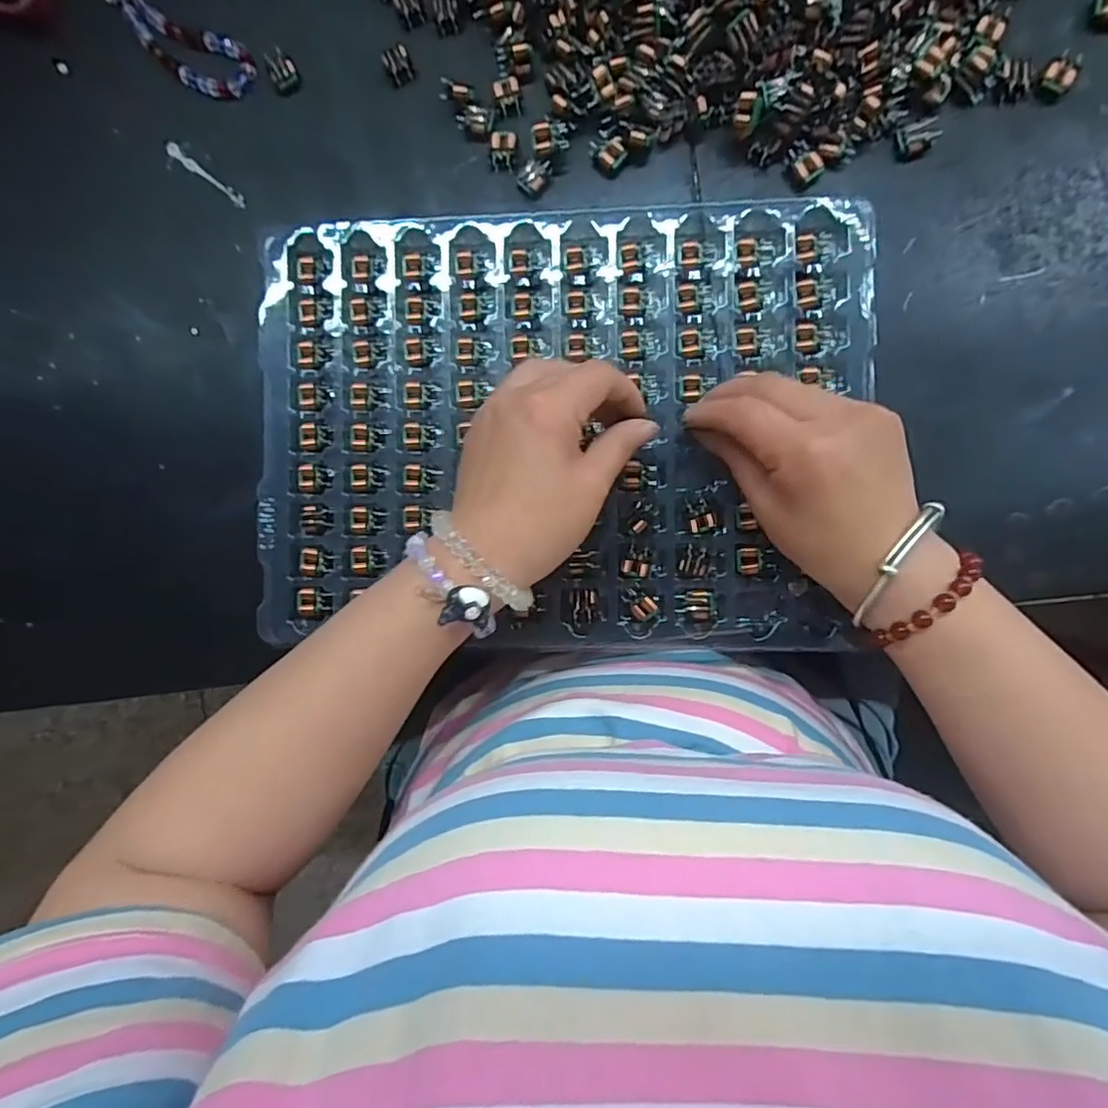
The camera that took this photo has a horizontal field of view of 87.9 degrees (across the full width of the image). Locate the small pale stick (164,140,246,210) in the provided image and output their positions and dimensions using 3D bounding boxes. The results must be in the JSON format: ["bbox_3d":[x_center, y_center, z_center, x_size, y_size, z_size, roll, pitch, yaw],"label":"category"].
[{"bbox_3d":[-0.207,-0.226,0.342,0.059,0.004,0.007,38,92,4],"label":"small pale stick"}]

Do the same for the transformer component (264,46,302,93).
[{"bbox_3d":[-0.159,-0.282,0.336,0.015,0.005,0.023,-29,87,4],"label":"transformer component"}]

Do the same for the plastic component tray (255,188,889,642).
[{"bbox_3d":[0.001,-0.067,0.316,0.329,0.017,0.234,-1,89,5],"label":"plastic component tray"}]

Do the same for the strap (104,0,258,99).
[{"bbox_3d":[-0.232,-0.310,0.340,0.125,0.005,0.034,36,92,4],"label":"strap"}]

